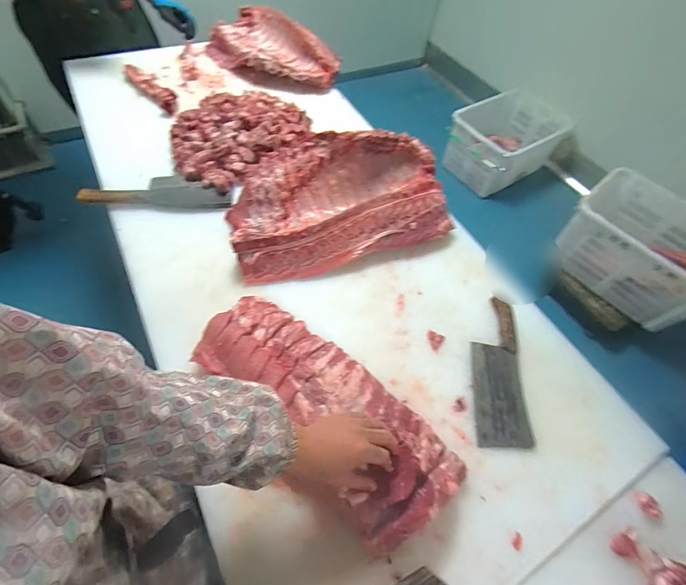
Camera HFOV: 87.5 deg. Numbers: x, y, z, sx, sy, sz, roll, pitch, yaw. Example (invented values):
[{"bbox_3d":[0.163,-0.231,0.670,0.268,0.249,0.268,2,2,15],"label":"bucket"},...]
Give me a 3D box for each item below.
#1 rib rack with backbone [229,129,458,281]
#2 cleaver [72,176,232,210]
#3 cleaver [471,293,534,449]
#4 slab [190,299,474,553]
[{"bbox_3d":[-0.011,-0.235,0.886,0.539,0.126,0.330,-15,60,-14],"label":"rib rack with backbone"},{"bbox_3d":[-0.455,-0.262,0.908,0.350,0.032,0.113,3,57,-3],"label":"cleaver"},{"bbox_3d":[0.315,0.152,0.740,0.103,0.021,0.310,6,57,-1],"label":"cleaver"},{"bbox_3d":[-0.037,0.188,0.630,0.505,0.071,0.204,38,62,17],"label":"slab"}]

